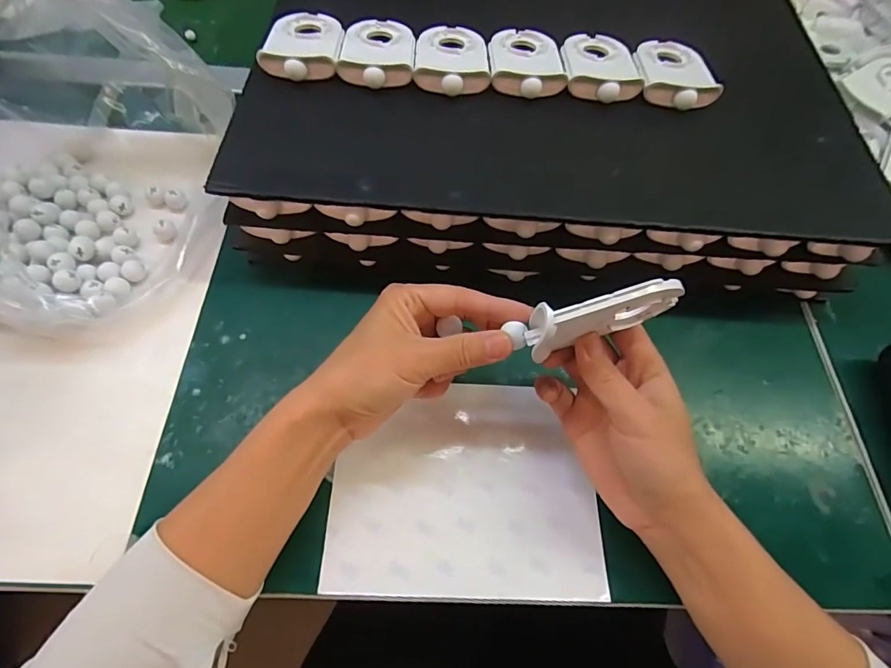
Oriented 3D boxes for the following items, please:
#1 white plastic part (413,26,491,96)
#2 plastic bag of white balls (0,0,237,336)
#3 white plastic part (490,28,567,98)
[{"bbox_3d":[0.006,-0.222,0.364,0.057,0.012,0.083,2,63,-2],"label":"white plastic part"},{"bbox_3d":[-0.273,-0.147,0.329,0.177,0.137,0.276,12,63,3],"label":"plastic bag of white balls"},{"bbox_3d":[0.066,-0.221,0.370,0.058,0.020,0.083,2,63,-3],"label":"white plastic part"}]

